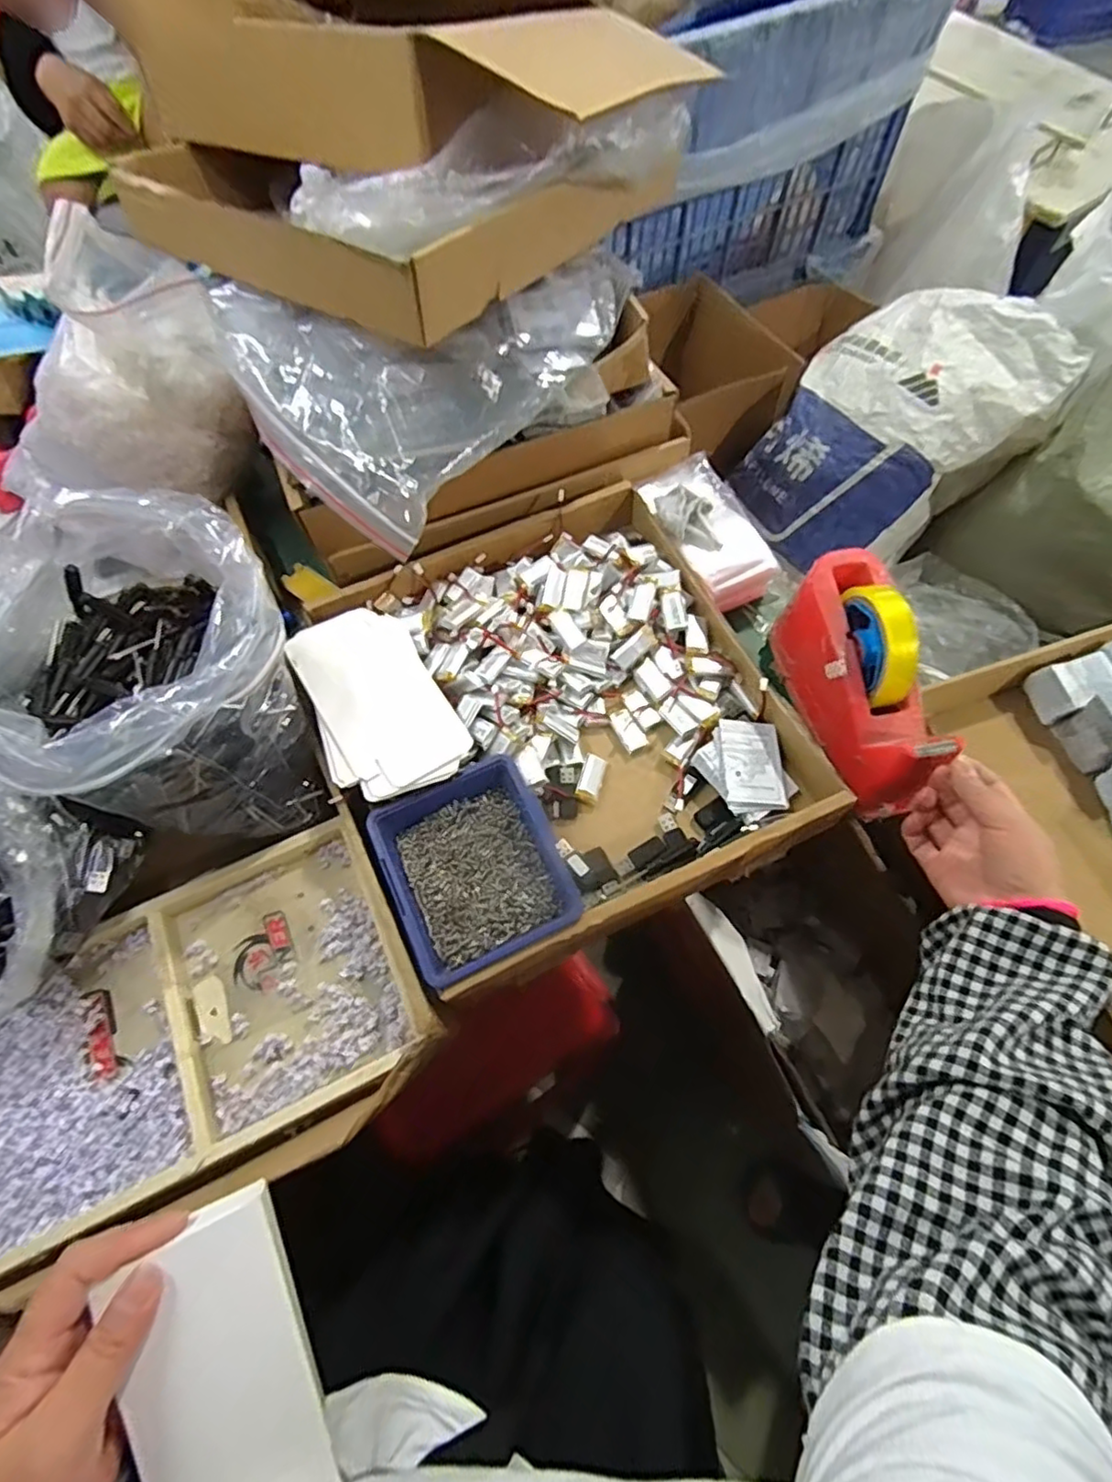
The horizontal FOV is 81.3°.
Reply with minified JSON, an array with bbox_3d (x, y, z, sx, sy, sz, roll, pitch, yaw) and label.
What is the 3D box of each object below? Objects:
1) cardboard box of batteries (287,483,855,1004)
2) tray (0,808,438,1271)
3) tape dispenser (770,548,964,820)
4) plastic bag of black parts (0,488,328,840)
[{"bbox_3d":[-0.002,-0.026,0.558,0.355,0.078,0.376,-23,66,-9],"label":"cardboard box of batteries"},{"bbox_3d":[-0.271,0.210,0.473,0.340,0.038,0.203,-28,67,-11],"label":"tray"},{"bbox_3d":[0.248,-0.050,0.524,0.061,0.108,0.198,-12,65,-3],"label":"tape dispenser"},{"bbox_3d":[-0.296,-0.046,0.475,0.207,0.174,0.199,-11,65,-3],"label":"plastic bag of black parts"}]

